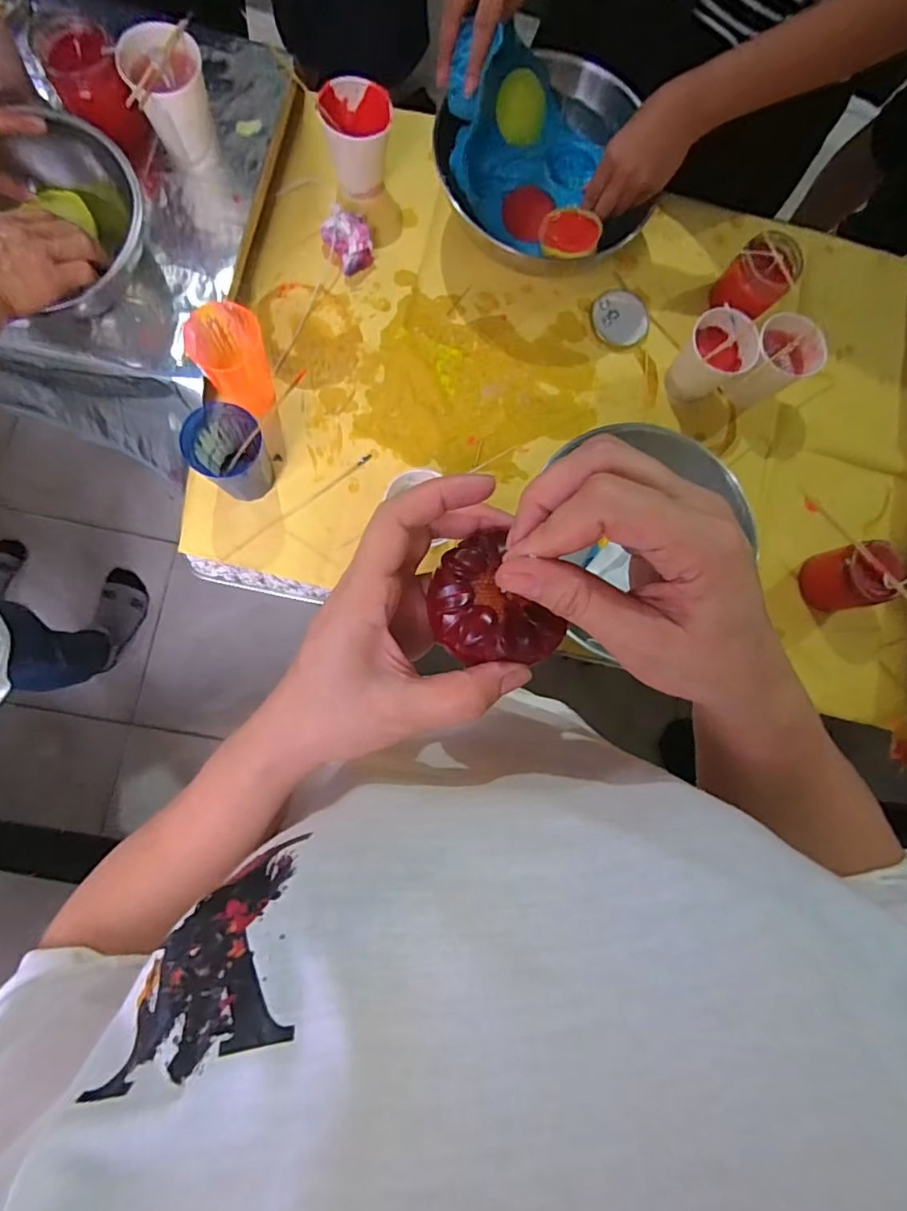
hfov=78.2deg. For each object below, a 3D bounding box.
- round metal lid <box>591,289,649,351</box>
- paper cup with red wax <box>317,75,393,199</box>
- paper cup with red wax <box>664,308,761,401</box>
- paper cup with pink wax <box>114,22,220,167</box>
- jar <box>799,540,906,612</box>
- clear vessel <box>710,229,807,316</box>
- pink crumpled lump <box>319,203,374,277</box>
[{"bbox_3d":[0.204,-0.349,0.679,0.069,0.004,0.072,1,84,-6],"label":"round metal lid"},{"bbox_3d":[-0.109,-0.519,0.624,0.077,0.078,0.072,1,84,-6],"label":"paper cup with red wax"},{"bbox_3d":[0.291,-0.281,0.649,0.076,0.089,0.076,1,84,-6],"label":"paper cup with red wax"},{"bbox_3d":[-0.273,-0.495,0.553,0.072,0.090,0.066,1,84,-6],"label":"paper cup with pink wax"},{"bbox_3d":[0.448,-0.032,0.629,0.062,0.083,0.066,1,84,-6],"label":"jar"},{"bbox_3d":[0.357,-0.384,0.658,0.067,0.074,0.063,1,84,-6],"label":"clear vessel"},{"bbox_3d":[-0.118,-0.410,0.631,0.053,0.041,0.056,1,84,-6],"label":"pink crumpled lump"}]

